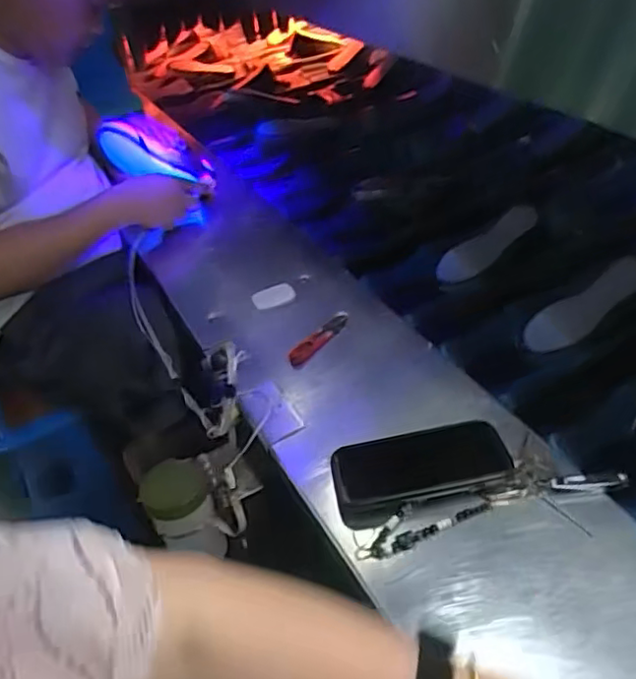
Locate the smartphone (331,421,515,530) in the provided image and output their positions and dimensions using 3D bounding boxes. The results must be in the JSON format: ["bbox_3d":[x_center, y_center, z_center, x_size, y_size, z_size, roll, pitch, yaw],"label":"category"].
[{"bbox_3d":[0.099,0.128,0.604,0.165,0.013,0.093,-13,40,-1],"label":"smartphone"}]

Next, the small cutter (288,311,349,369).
[{"bbox_3d":[0.004,-0.001,0.782,0.025,0.008,0.111,28,51,30],"label":"small cutter"}]

